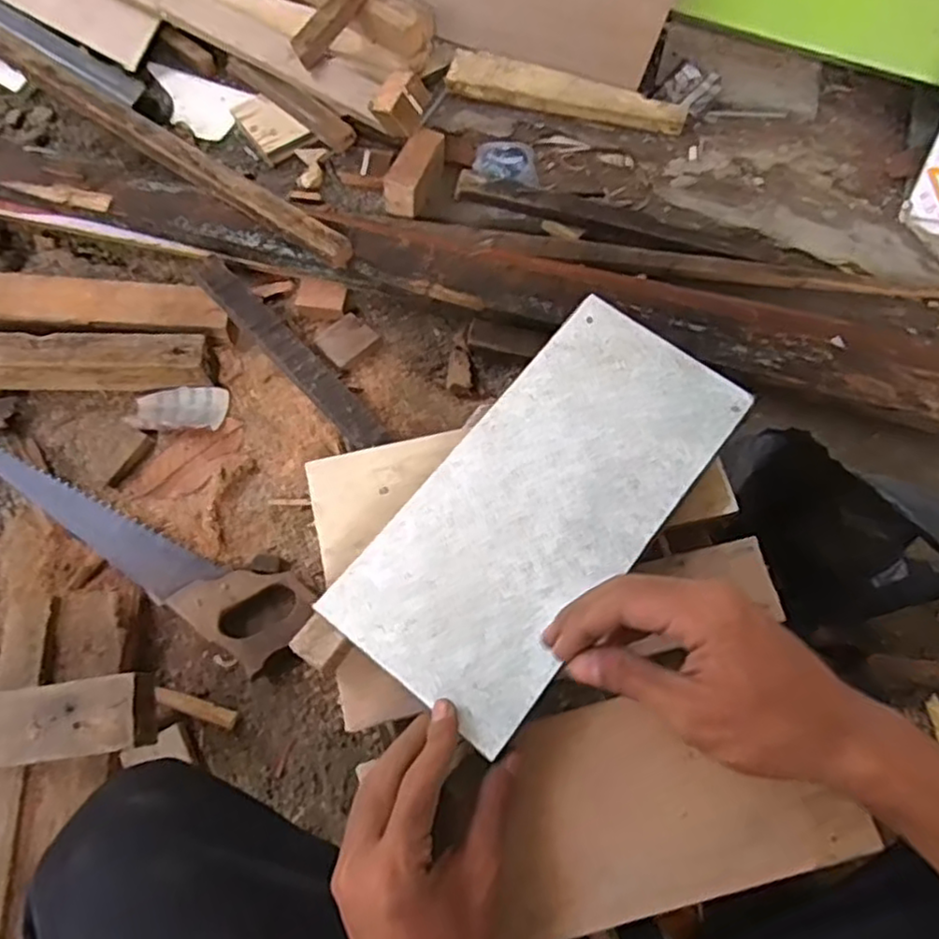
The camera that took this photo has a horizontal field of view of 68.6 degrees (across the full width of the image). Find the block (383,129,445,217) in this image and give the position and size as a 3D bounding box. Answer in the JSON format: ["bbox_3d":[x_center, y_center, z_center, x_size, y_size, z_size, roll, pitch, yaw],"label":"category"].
[{"bbox_3d":[-0.067,-0.364,0.849,0.044,0.060,0.103,22,69,6],"label":"block"}]

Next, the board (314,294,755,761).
[{"bbox_3d":[0.048,0.016,0.427,0.132,0.008,0.276,38,72,13],"label":"board"}]

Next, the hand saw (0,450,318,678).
[{"bbox_3d":[-0.330,0.057,0.694,0.381,0.033,0.090,33,71,10],"label":"hand saw"}]

